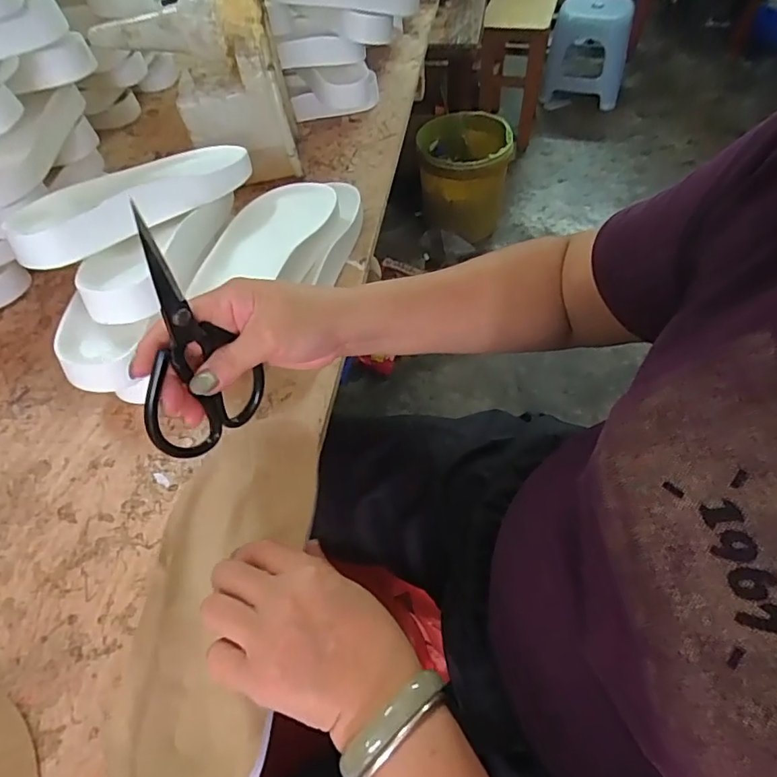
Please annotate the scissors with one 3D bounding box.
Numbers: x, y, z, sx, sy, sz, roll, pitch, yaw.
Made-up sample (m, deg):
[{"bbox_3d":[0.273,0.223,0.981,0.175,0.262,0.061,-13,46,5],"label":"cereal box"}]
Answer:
[{"bbox_3d":[-0.125,-0.028,0.326,0.081,0.171,0.013,-32,51,-29],"label":"scissors"}]

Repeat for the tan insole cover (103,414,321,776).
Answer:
[{"bbox_3d":[-0.110,0.130,0.350,0.091,0.022,0.248,4,53,7],"label":"tan insole cover"}]

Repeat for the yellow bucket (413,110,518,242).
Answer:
[{"bbox_3d":[0.221,-0.636,1.574,0.253,0.263,0.328,-4,53,2],"label":"yellow bucket"}]

